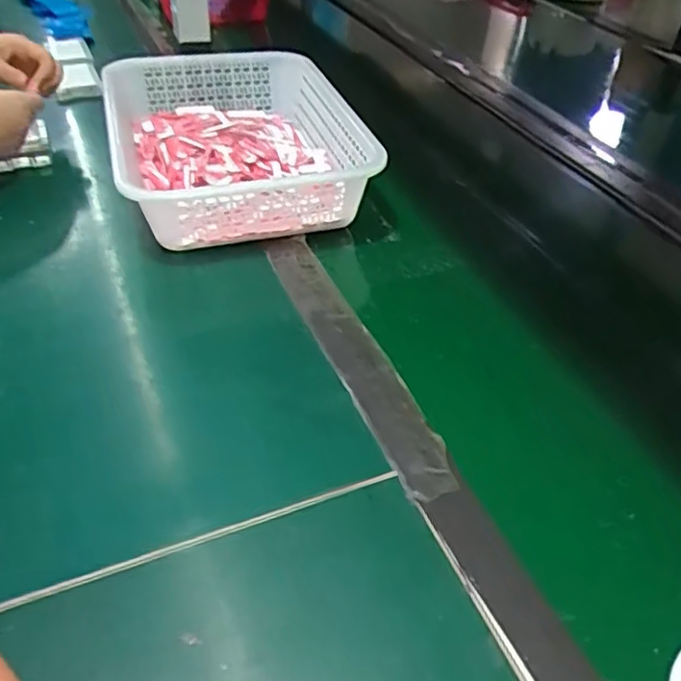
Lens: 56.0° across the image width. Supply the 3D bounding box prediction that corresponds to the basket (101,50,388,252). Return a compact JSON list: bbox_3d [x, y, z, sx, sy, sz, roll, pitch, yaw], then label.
[{"bbox_3d":[-0.120,-0.232,0.741,0.267,0.077,0.342,-10,43,-16],"label":"basket"}]

